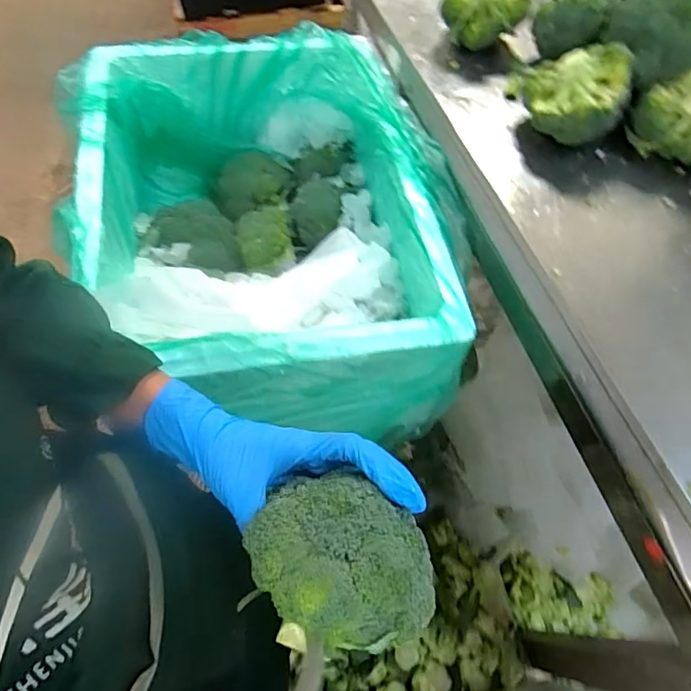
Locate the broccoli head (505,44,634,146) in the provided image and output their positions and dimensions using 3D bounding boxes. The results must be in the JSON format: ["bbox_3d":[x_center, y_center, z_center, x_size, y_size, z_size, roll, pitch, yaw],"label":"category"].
[{"bbox_3d":[0.272,-0.314,0.621,0.138,0.110,0.109,19,64,10],"label":"broccoli head"}]

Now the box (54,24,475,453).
[{"bbox_3d":[-0.113,-0.165,0.703,0.443,0.244,0.555,-8,63,-4],"label":"box"}]

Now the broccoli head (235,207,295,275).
[{"bbox_3d":[-0.131,-0.170,0.827,0.092,0.077,0.107,-19,64,-10],"label":"broccoli head"}]

